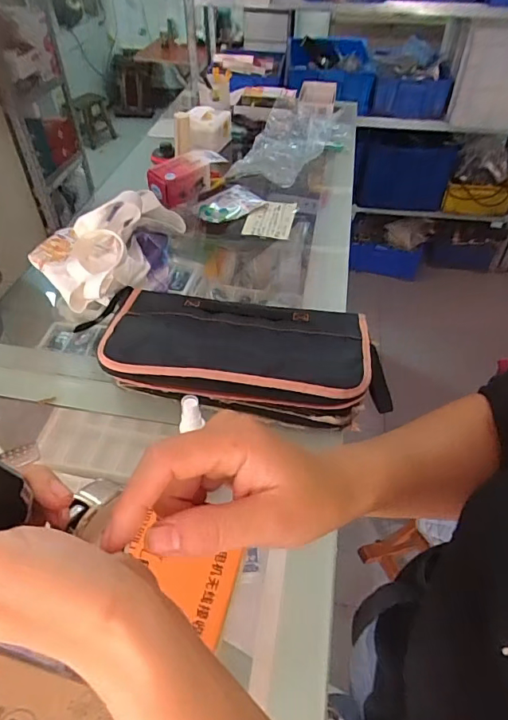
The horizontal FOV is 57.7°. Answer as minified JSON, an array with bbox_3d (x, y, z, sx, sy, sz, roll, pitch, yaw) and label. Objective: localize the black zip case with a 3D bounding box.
[{"bbox_3d":[-0.006,-0.006,0.588,0.341,0.089,0.170,5,47,3],"label":"black zip case"}]

